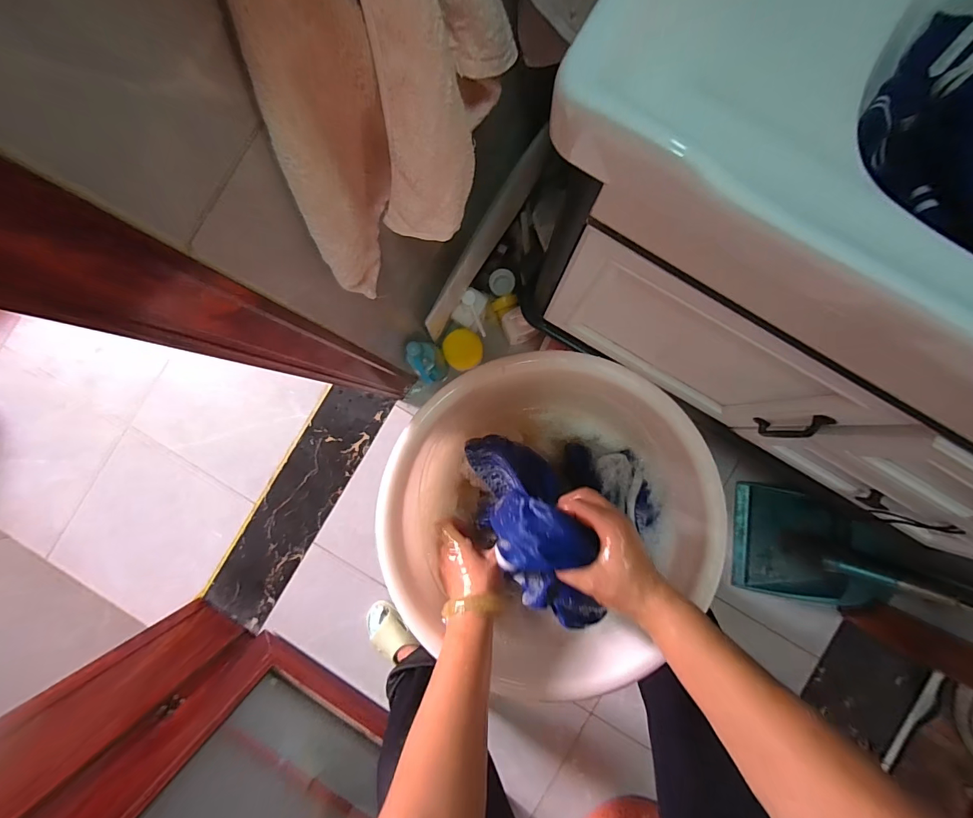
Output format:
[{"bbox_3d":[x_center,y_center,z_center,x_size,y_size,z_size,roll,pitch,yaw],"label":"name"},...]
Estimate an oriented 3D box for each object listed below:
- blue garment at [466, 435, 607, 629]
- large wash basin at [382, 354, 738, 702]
[{"bbox_3d":[0.044,0.109,0.429,0.084,0.111,0.197,-28,43,0],"label":"blue garment"},{"bbox_3d":[0.069,0.113,0.515,0.354,0.139,0.340,0,88,1],"label":"large wash basin"}]

